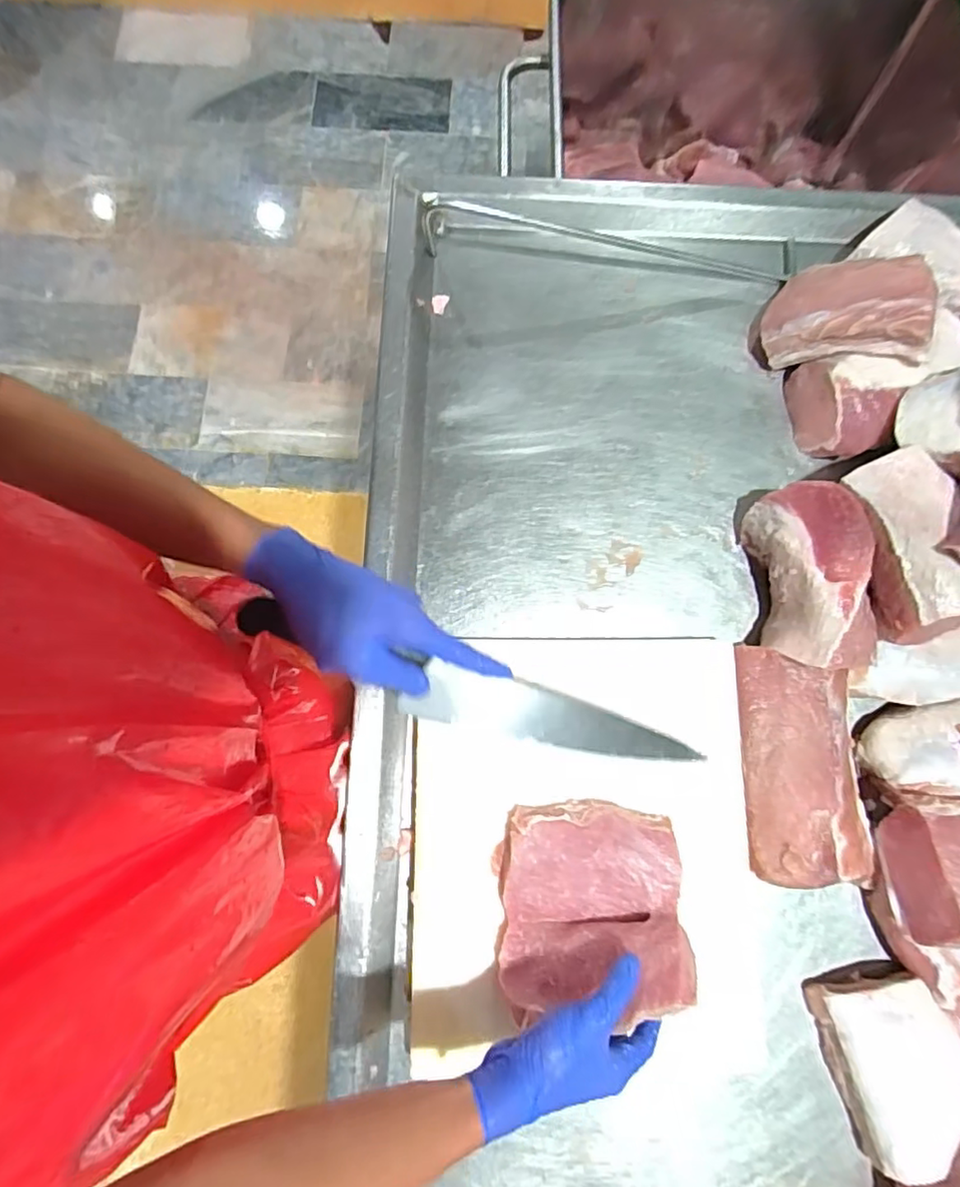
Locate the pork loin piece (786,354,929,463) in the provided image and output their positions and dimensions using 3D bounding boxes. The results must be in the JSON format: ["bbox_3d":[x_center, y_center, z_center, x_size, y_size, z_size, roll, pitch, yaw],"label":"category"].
[{"bbox_3d":[0.369,-0.190,0.620,0.103,0.065,0.085,21,78,4],"label":"pork loin piece"}]

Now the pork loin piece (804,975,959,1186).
[{"bbox_3d":[0.364,0.406,0.523,0.106,0.049,0.140,-17,78,-4],"label":"pork loin piece"}]

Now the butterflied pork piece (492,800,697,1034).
[{"bbox_3d":[0.093,0.258,0.501,0.152,0.066,0.150,3,78,0],"label":"butterflied pork piece"}]

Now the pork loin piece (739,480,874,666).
[{"bbox_3d":[0.318,-0.016,0.576,0.093,0.067,0.174,0,78,0],"label":"pork loin piece"}]

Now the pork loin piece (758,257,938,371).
[{"bbox_3d":[0.370,-0.289,0.614,0.150,0.052,0.109,9,76,34],"label":"pork loin piece"}]

